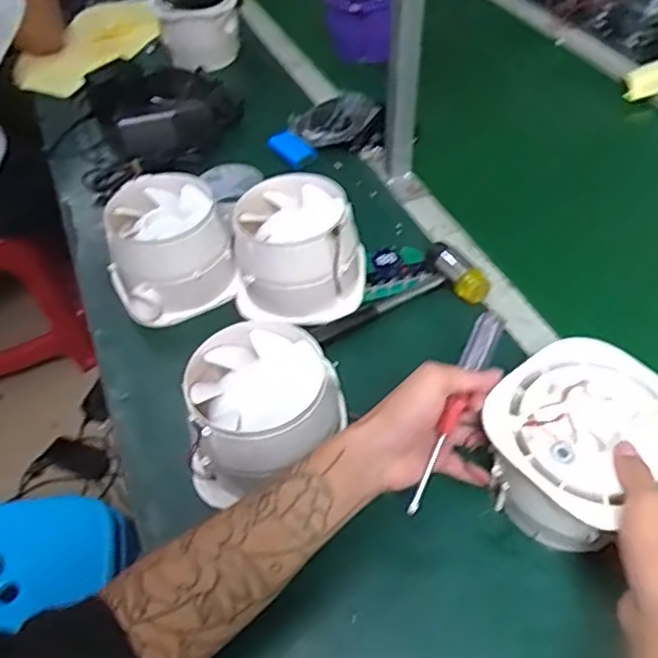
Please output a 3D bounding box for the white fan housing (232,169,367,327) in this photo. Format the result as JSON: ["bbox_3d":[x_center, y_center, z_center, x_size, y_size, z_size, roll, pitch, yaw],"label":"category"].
[{"bbox_3d":[-0.033,-0.085,0.665,0.135,0.094,0.119,-4,48,1],"label":"white fan housing"}]

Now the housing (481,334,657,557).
[{"bbox_3d":[0.197,0.097,0.501,0.137,0.099,0.131,-26,51,-17],"label":"housing"}]

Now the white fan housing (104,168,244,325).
[{"bbox_3d":[-0.181,-0.090,0.714,0.134,0.100,0.128,-20,50,-13],"label":"white fan housing"}]

